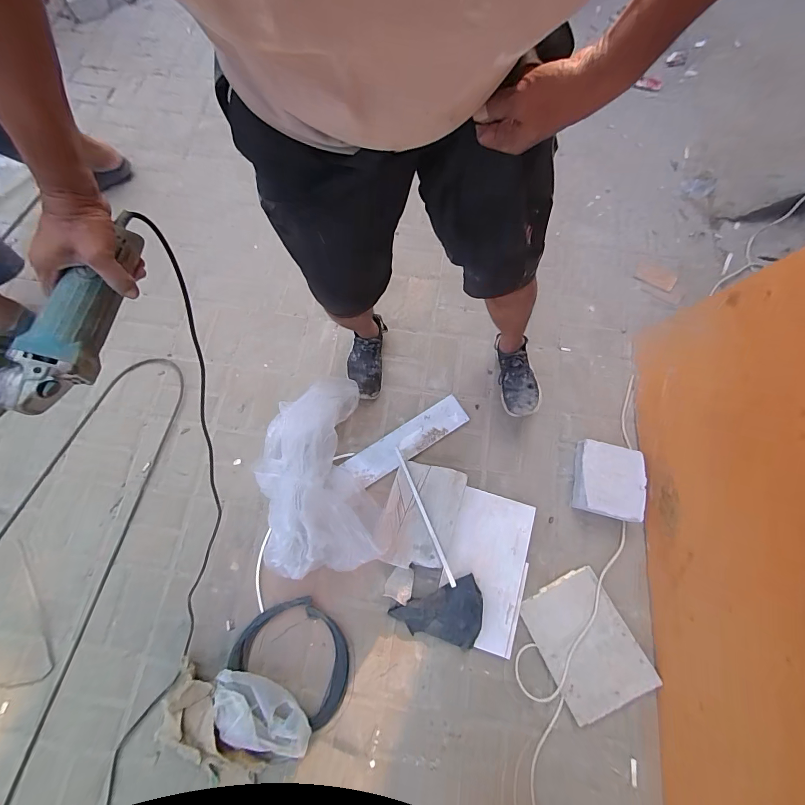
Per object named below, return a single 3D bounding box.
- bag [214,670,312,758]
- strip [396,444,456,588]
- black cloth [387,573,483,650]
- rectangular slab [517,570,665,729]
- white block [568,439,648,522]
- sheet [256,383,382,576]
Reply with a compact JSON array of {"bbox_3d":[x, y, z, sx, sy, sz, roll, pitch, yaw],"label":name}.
[{"bbox_3d":[-0.345,0.755,0.874,0.256,0.045,0.129,21,75,6],"label":"bag"},{"bbox_3d":[0.061,0.310,1.003,0.015,0.017,0.390,-22,75,-6],"label":"strip"},{"bbox_3d":[0.107,0.581,0.959,0.236,0.049,0.162,-20,75,-6],"label":"black cloth"},{"bbox_3d":[0.487,0.636,0.958,0.240,0.016,0.303,-25,75,-7],"label":"rectangular slab"},{"bbox_3d":[0.595,0.228,1.046,0.164,0.104,0.199,13,74,4],"label":"white block"},{"bbox_3d":[-0.242,0.194,0.996,0.291,0.207,0.500,-9,74,-3],"label":"sheet"}]

